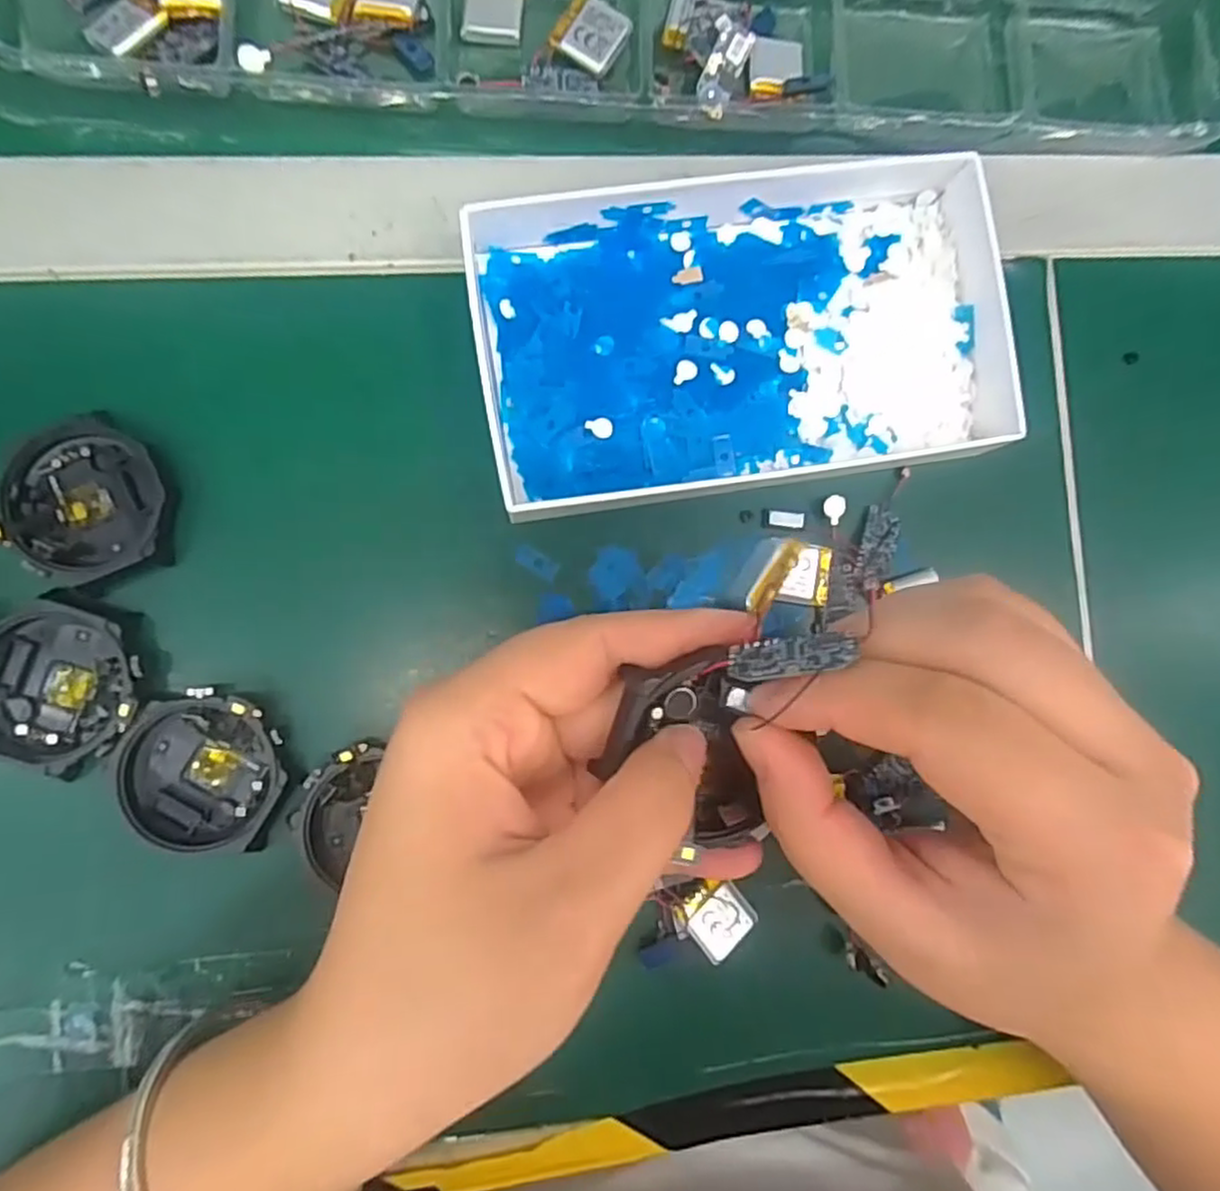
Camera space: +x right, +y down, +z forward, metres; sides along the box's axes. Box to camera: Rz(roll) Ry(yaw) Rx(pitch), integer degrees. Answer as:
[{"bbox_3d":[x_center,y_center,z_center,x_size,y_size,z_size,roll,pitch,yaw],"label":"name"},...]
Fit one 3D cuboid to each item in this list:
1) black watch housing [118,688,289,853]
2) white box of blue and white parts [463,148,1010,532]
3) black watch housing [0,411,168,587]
[{"bbox_3d":[-0.128,0.056,0.221,0.046,0.009,0.049,-3,87,-6],"label":"black watch housing"},{"bbox_3d":[0.044,-0.091,0.240,0.171,0.027,0.106,-10,88,-6],"label":"white box of blue and white parts"},{"bbox_3d":[-0.167,-0.031,0.223,0.049,0.011,0.049,-18,89,-6],"label":"black watch housing"}]

